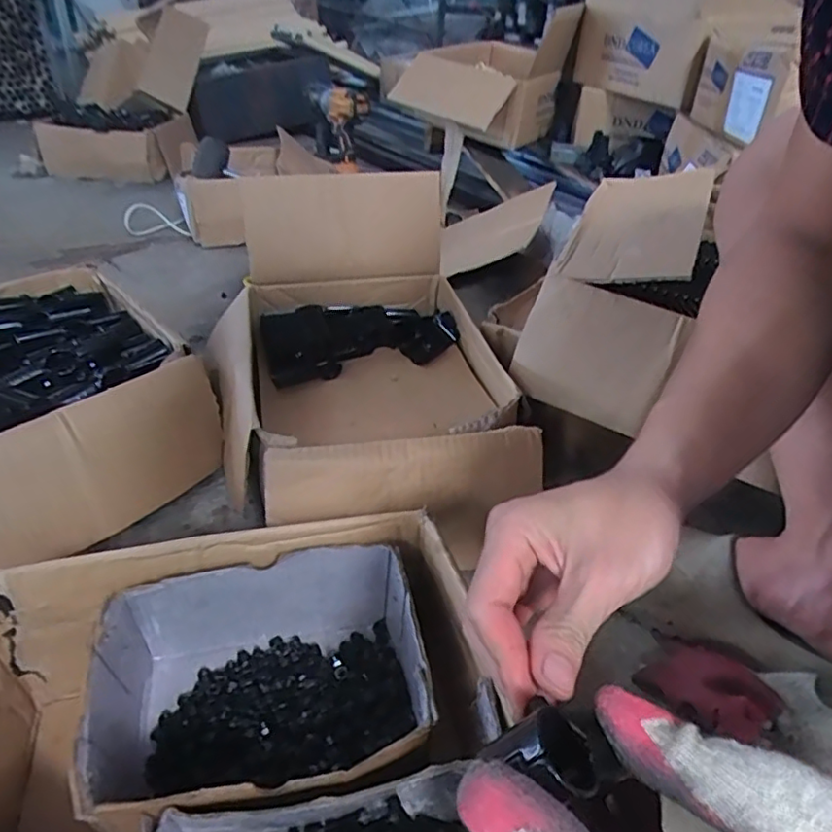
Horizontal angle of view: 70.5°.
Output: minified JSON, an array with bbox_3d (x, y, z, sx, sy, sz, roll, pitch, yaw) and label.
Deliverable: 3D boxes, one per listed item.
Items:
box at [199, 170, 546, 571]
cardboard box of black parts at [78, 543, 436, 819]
[{"bbox_3d":[-0.057,-0.093,0.643,0.319,0.216,0.449,-9,37,-17],"label":"box"},{"bbox_3d":[-0.109,0.191,0.409,0.218,0.102,0.158,-4,36,-10],"label":"cardboard box of black parts"}]

